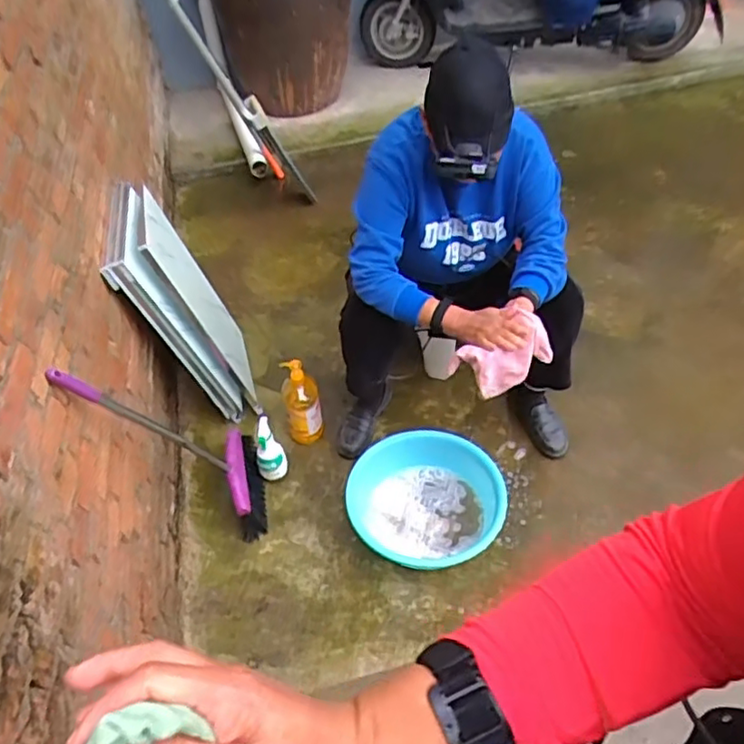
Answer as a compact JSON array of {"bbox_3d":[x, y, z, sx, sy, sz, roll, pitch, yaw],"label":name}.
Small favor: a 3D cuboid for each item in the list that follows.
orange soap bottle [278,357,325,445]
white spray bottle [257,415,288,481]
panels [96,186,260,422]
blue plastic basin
[{"bbox_3d":[-0.187,0.078,1.724,0.101,0.252,0.072,-14,45,-7],"label":"orange soap bottle"},{"bbox_3d":[-0.265,0.204,1.661,0.081,0.197,0.057,-22,47,-14],"label":"white spray bottle"},{"bbox_3d":[-0.454,-0.168,1.652,0.083,0.662,0.323,-11,54,11],"label":"panels"},{"bbox_3d":[0.134,0.327,1.600,0.381,0.136,0.344,8,47,15],"label":"blue plastic basin"}]

